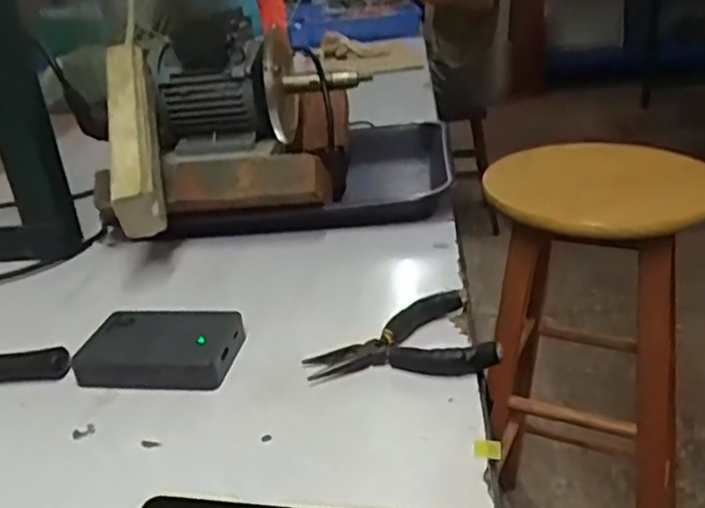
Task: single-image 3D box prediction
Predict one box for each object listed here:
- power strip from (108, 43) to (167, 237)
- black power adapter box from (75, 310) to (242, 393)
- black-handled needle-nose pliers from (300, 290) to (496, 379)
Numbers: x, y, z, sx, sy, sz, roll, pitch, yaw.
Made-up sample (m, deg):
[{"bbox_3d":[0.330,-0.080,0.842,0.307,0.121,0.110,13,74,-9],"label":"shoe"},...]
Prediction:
[{"bbox_3d":[-0.201,-0.114,0.604,0.041,0.056,0.207,-10,62,-10],"label":"power strip"},{"bbox_3d":[-0.137,0.068,0.470,0.114,0.024,0.073,2,26,14],"label":"black power adapter box"},{"bbox_3d":[0.034,0.058,0.459,0.124,0.022,0.078,-3,26,3],"label":"black-handled needle-nose pliers"}]

